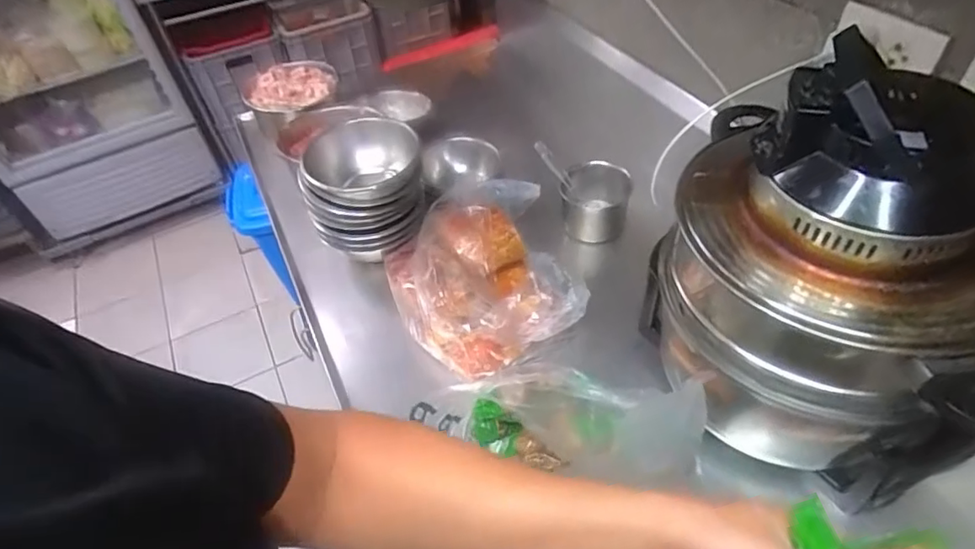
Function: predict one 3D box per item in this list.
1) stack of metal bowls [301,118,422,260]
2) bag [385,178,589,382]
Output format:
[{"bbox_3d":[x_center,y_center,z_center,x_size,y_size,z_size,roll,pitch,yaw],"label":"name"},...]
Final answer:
[{"bbox_3d":[-0.183,-0.128,0.864,0.167,0.151,0.140,-8,47,-2],"label":"stack of metal bowls"},{"bbox_3d":[-0.004,-0.008,0.805,0.244,0.105,0.255,-23,49,-15],"label":"bag"}]

